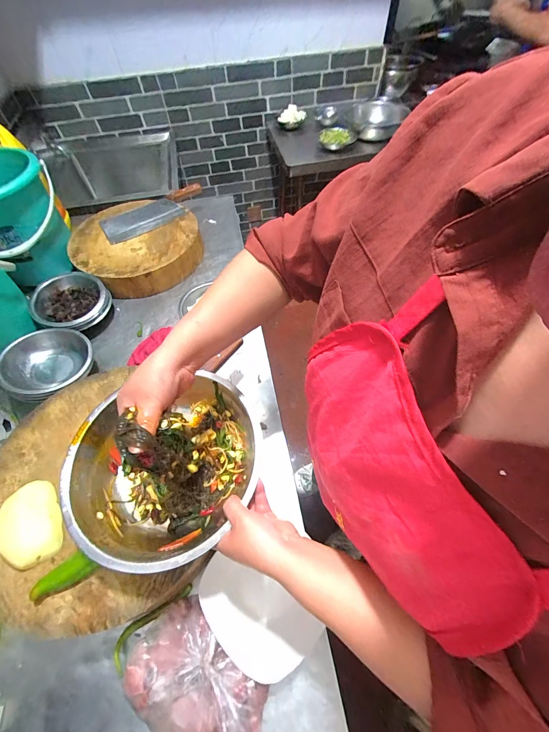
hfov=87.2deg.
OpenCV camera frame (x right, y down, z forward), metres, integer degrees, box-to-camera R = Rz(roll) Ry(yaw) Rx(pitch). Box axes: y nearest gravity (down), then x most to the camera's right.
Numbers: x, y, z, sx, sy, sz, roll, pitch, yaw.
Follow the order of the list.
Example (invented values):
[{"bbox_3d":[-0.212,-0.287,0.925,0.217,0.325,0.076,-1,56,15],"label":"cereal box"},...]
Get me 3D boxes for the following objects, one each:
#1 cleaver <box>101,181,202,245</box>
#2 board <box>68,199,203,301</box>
[{"bbox_3d":[-0.354,-0.472,0.875,0.336,0.028,0.119,-34,62,-18],"label":"cleaver"},{"bbox_3d":[-0.389,-0.344,0.844,0.338,0.102,0.317,-1,57,2],"label":"board"}]

